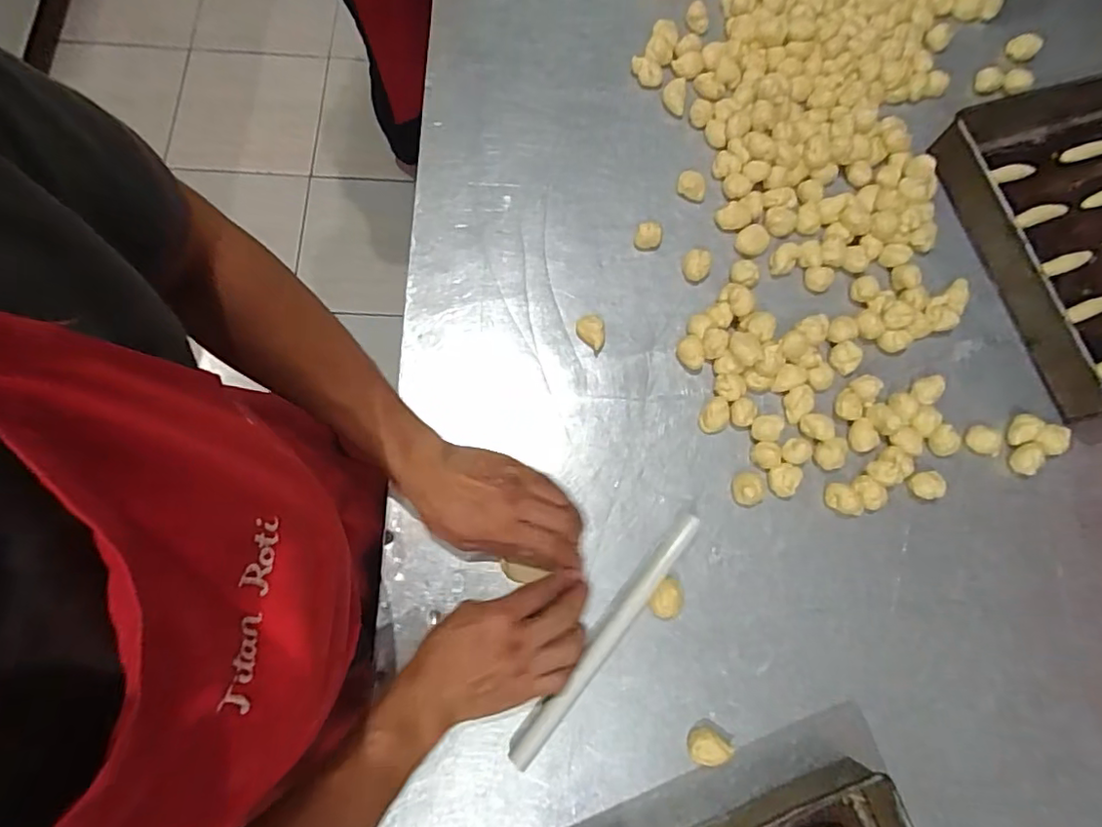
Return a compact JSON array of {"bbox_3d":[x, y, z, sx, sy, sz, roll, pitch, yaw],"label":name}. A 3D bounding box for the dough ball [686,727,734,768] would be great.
[{"bbox_3d":[0.139,0.297,0.517,0.037,0.015,0.029,34,77,6],"label":"dough ball"}]

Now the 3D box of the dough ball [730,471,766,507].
[{"bbox_3d":[0.195,0.074,0.573,0.028,0.021,0.033,-20,77,-7],"label":"dough ball"}]

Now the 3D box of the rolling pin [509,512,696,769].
[{"bbox_3d":[0.053,0.202,0.535,0.021,0.020,0.266,38,78,7],"label":"rolling pin"}]

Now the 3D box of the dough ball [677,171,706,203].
[{"bbox_3d":[0.159,-0.257,0.656,0.033,0.015,0.027,20,76,3],"label":"dough ball"}]

